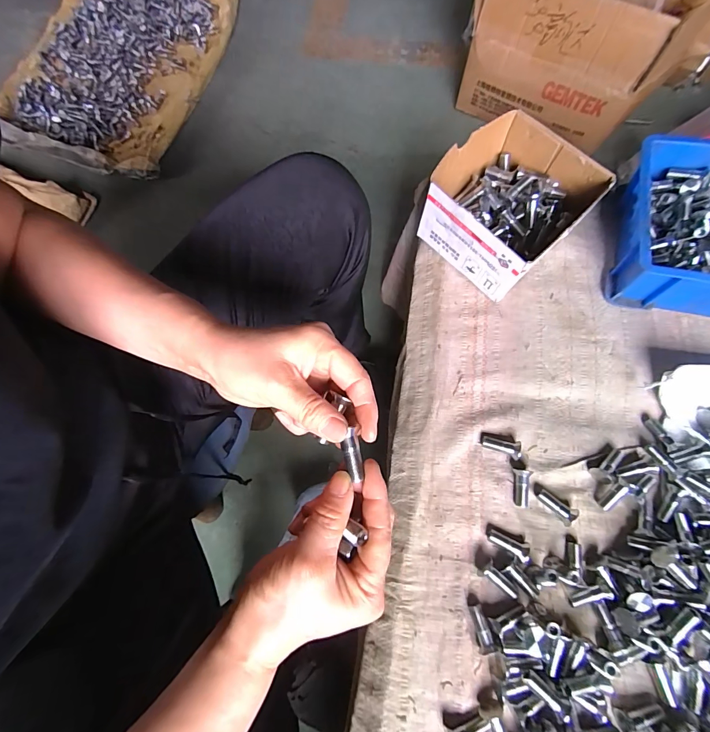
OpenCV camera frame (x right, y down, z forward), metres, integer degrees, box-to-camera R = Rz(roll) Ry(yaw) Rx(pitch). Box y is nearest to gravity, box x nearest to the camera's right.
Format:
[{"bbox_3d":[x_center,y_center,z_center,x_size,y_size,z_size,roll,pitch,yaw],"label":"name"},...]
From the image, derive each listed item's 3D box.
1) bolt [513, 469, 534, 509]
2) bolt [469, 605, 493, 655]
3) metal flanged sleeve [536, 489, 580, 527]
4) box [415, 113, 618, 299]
[{"bbox_3d":[0.158,0.116,0.352,0.013,0.012,0.035,6,83,2],"label":"bolt"},{"bbox_3d":[0.108,0.224,0.317,0.012,0.009,0.033,-12,57,-5],"label":"bolt"},{"bbox_3d":[0.189,0.132,0.348,0.037,0.013,0.016,40,78,13],"label":"metal flanged sleeve"},{"bbox_3d":[0.164,-0.176,0.411,0.148,0.080,0.143,-40,77,-12],"label":"box"}]

